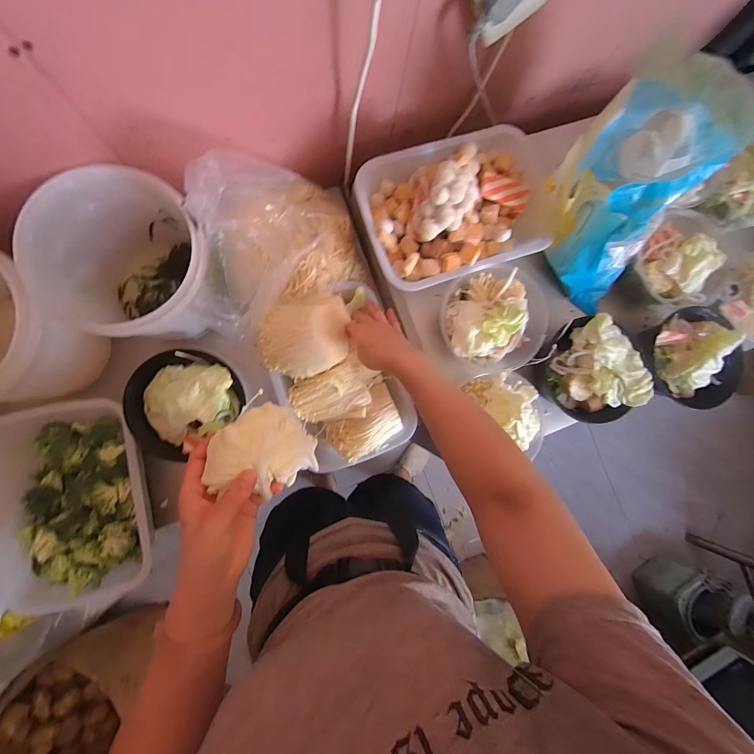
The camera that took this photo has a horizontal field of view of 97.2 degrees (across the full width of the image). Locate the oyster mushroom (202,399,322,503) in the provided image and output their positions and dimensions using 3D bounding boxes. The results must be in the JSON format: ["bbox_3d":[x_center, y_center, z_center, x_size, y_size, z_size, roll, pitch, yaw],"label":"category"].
[{"bbox_3d":[-0.116,0.079,0.338,0.094,0.046,0.087,-37,91,-8],"label":"oyster mushroom"}]

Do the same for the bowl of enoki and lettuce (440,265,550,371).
[{"bbox_3d":[0.182,-0.094,0.522,0.160,0.070,0.157,0,86,-7],"label":"bowl of enoki and lettuce"}]

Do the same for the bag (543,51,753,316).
[{"bbox_3d":[0.369,-0.256,0.477,0.231,0.254,0.189,41,82,-3],"label":"bag"}]

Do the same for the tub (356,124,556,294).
[{"bbox_3d":[0.122,-0.265,0.504,0.279,0.112,0.212,-19,89,-8],"label":"tub"}]

